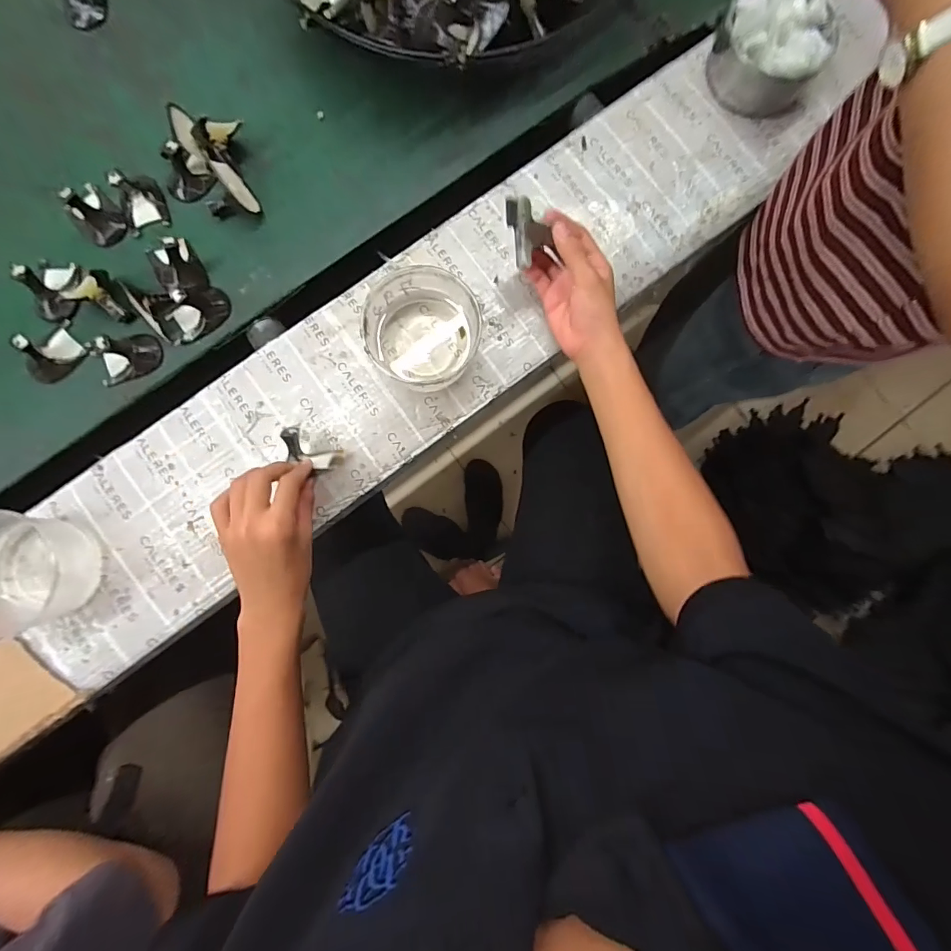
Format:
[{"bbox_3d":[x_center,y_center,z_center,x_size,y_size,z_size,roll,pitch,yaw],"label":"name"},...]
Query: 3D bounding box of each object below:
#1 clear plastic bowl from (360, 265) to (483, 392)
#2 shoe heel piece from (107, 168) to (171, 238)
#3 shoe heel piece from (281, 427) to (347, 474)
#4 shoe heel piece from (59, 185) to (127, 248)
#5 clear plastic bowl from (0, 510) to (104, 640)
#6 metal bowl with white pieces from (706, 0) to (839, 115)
[{"bbox_3d":[-0.055,-0.151,0.468,0.109,0.078,0.109,0,85,-2],"label":"clear plastic bowl"},{"bbox_3d":[-0.382,-0.310,0.490,0.051,0.040,0.059,-18,86,-3],"label":"shoe heel piece"},{"bbox_3d":[-0.167,-0.024,0.447,0.064,0.023,0.030,29,84,-21],"label":"shoe heel piece"},{"bbox_3d":[-0.435,-0.299,0.491,0.068,0.042,0.050,42,85,2],"label":"shoe heel piece"},{"bbox_3d":[-0.447,0.096,0.434,0.119,0.060,0.108,-24,86,-4],"label":"clear plastic bowl"},{"bbox_3d":[0.336,-0.479,0.491,0.106,0.070,0.113,0,85,-2],"label":"metal bowl with white pieces"}]

